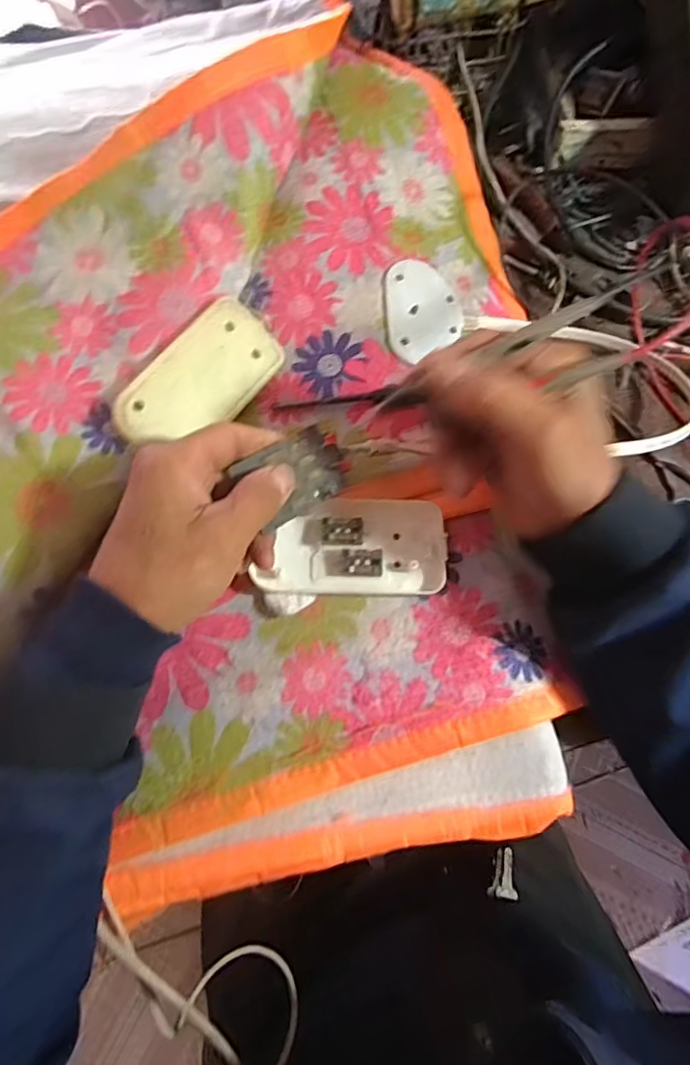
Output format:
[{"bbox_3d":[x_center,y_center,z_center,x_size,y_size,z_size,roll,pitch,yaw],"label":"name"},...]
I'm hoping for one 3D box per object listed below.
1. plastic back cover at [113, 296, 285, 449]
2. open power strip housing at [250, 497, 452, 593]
[{"bbox_3d":[-0.089,-0.097,0.343,0.058,0.008,0.116,41,70,-13],"label":"plastic back cover"},{"bbox_3d":[0.005,0.009,0.333,0.111,0.016,0.054,0,69,1],"label":"open power strip housing"}]

